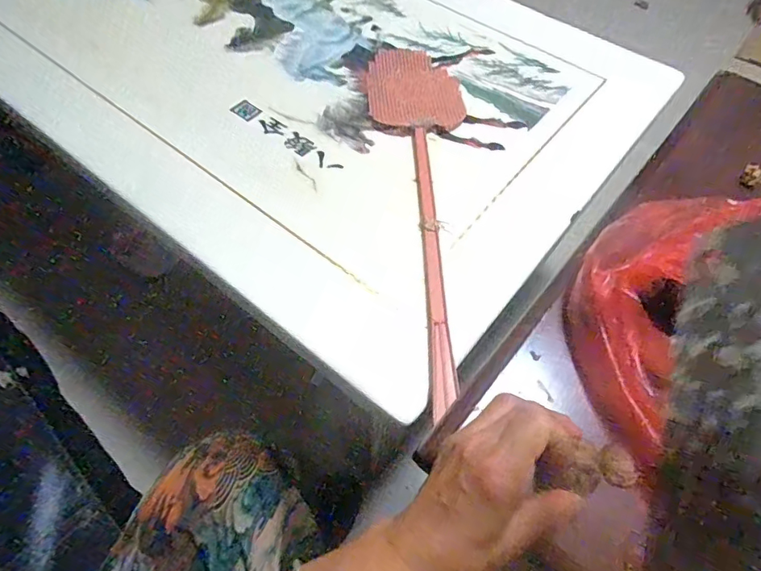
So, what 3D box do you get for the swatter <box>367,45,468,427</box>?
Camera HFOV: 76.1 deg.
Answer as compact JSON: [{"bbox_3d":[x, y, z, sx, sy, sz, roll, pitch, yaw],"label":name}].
[{"bbox_3d":[0.056,-0.103,0.540,0.116,0.010,0.521,-2,59,-3],"label":"swatter"}]

